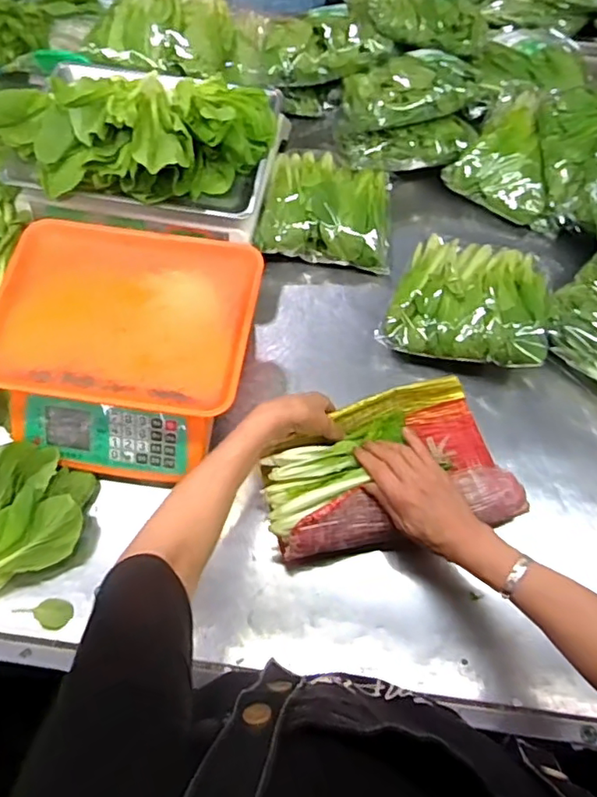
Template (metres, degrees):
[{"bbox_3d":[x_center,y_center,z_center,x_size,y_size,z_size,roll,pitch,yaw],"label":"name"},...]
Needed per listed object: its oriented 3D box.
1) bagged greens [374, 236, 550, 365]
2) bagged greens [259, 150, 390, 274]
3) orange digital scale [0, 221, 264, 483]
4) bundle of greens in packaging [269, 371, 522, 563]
[{"bbox_3d":[0.227,-0.137,0.755,0.196,0.060,0.191,18,67,7],"label":"bagged greens"},{"bbox_3d":[0.046,-0.279,0.838,0.181,0.051,0.172,7,66,2],"label":"bagged greens"},{"bbox_3d":[-0.208,-0.062,0.704,0.300,0.104,0.288,7,66,2],"label":"orange digital scale"},{"bbox_3d":[0.097,0.073,0.661,0.275,0.073,0.174,-10,66,-5],"label":"bundle of greens in packaging"}]

